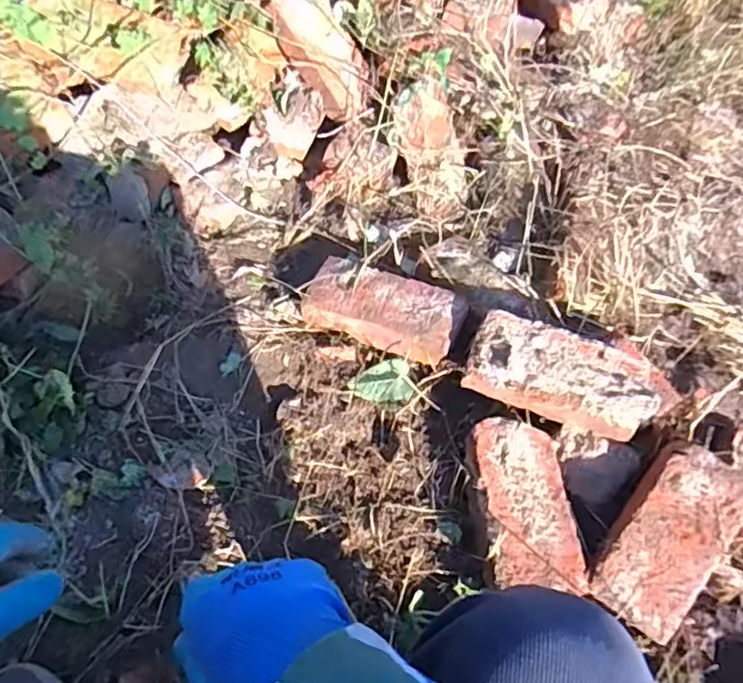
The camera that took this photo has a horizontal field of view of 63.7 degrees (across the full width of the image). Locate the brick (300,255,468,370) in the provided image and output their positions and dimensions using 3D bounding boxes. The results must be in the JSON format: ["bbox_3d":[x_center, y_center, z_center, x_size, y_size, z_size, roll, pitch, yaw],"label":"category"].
[{"bbox_3d":[0.021,-0.053,0.950,0.240,0.064,0.119,20,65,11],"label":"brick"}]

